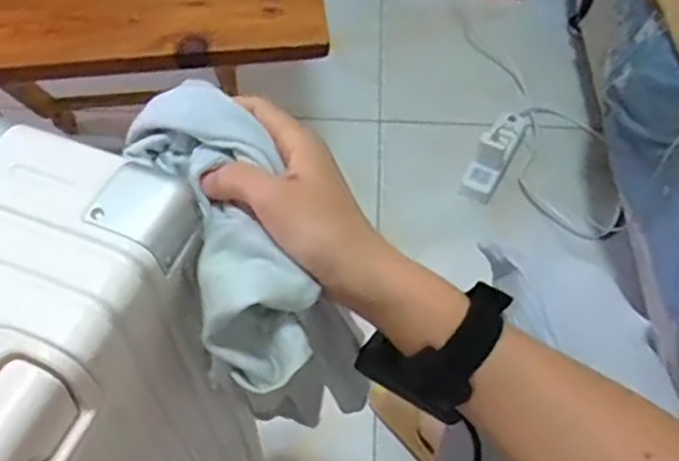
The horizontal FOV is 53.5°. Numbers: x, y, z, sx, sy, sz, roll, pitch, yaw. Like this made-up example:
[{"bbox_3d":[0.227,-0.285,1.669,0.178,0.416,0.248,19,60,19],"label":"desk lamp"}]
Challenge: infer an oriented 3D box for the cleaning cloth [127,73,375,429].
[{"bbox_3d":[-0.060,0.002,0.368,0.075,0.045,0.194,-23,78,-17],"label":"cleaning cloth"}]

